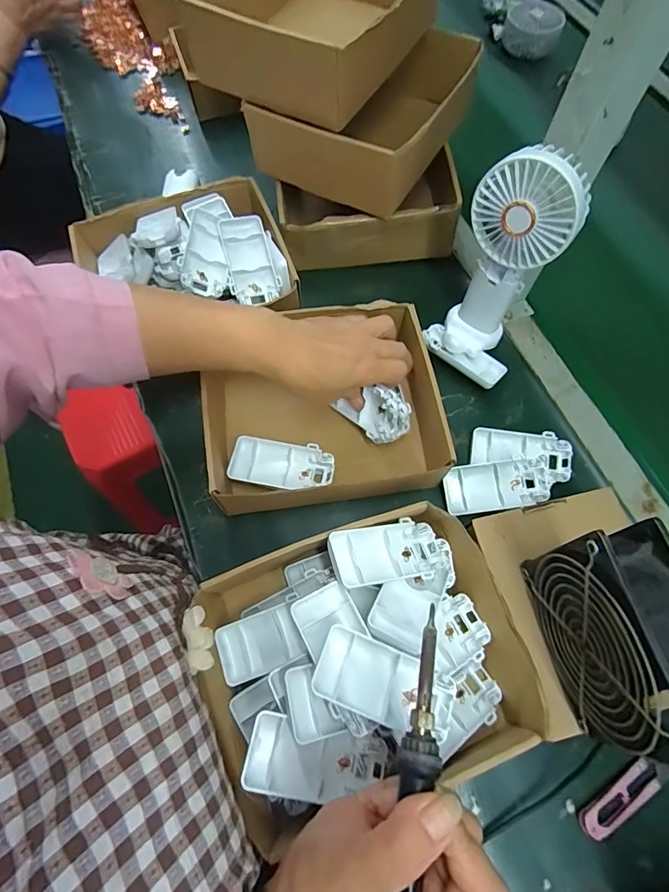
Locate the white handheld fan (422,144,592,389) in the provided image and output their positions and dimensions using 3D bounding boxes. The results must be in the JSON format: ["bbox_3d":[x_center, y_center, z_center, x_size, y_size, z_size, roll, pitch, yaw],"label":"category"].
[{"bbox_3d":[0.147,-0.150,0.411,0.091,0.194,0.100,21,70,10],"label":"white handheld fan"}]

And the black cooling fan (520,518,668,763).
[{"bbox_3d":[0.179,0.119,0.279,0.048,0.111,0.116,-11,68,-4],"label":"black cooling fan"}]

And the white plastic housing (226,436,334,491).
[{"bbox_3d":[-0.050,0.017,0.419,0.096,0.013,0.045,8,74,0],"label":"white plastic housing"}]

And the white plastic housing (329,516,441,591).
[{"bbox_3d":[0.043,0.085,0.353,0.096,0.018,0.046,-2,64,-29],"label":"white plastic housing"}]

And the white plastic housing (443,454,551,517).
[{"bbox_3d":[0.155,0.038,0.425,0.096,0.012,0.046,-9,89,3],"label":"white plastic housing"}]

